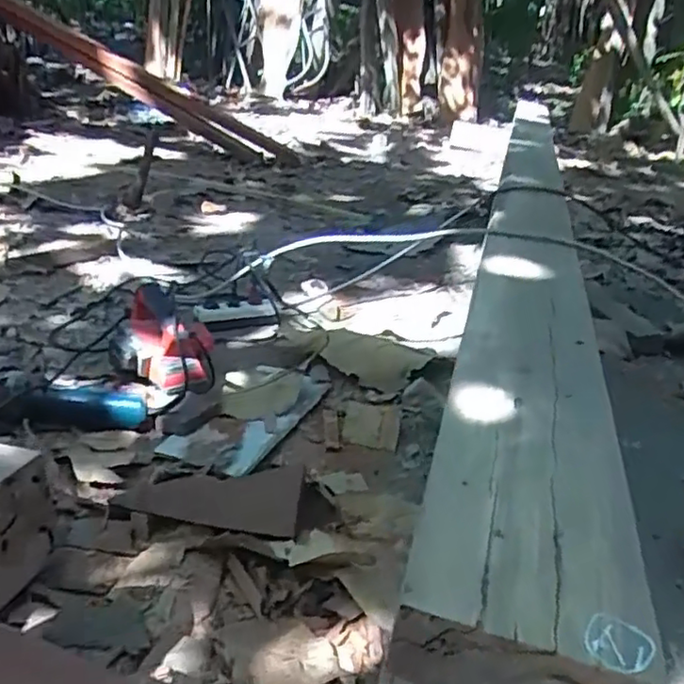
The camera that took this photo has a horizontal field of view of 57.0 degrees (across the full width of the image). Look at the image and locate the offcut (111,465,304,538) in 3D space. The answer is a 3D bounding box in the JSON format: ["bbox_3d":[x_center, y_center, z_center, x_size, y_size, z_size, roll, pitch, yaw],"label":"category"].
[{"bbox_3d":[-0.172,0.206,0.826,0.233,0.083,0.015,2,-15,0],"label":"offcut"}]

